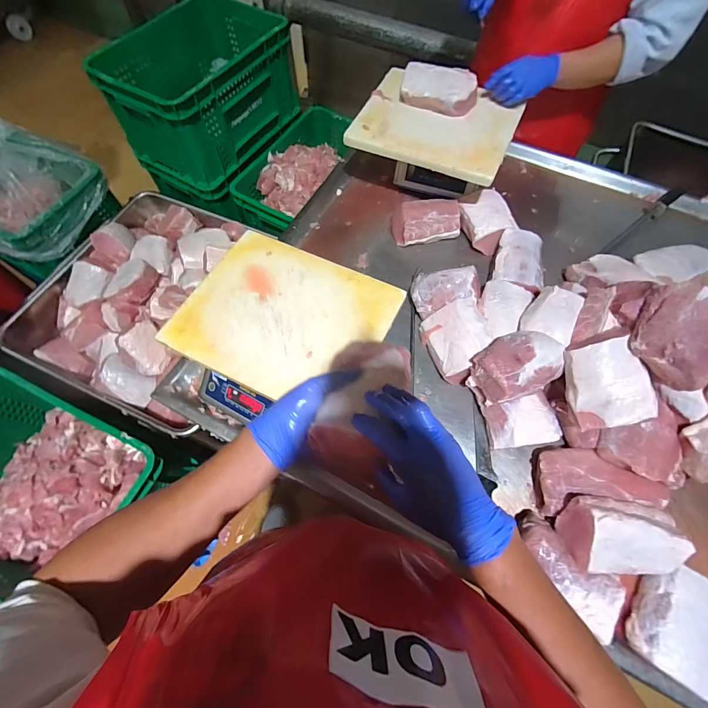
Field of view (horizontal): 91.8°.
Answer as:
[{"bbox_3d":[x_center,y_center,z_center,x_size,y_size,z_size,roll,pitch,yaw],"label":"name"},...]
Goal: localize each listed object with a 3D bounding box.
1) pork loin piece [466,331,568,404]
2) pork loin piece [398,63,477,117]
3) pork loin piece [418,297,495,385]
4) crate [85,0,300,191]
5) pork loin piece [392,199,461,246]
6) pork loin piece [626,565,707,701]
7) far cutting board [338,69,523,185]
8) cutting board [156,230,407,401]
[{"bbox_3d":[0.316,0.019,0.668,0.167,0.080,0.117,-22,67,-10],"label":"pork loin piece"},{"bbox_3d":[0.205,-0.639,0.831,0.185,0.064,0.079,12,66,5],"label":"pork loin piece"},{"bbox_3d":[0.225,-0.027,0.732,0.119,0.078,0.153,-14,66,-7],"label":"pork loin piece"},{"bbox_3d":[-0.457,-0.840,1.085,0.363,0.253,0.545,30,68,12],"label":"crate"},{"bbox_3d":[0.186,-0.345,0.898,0.168,0.065,0.119,-8,66,-4],"label":"pork loin piece"},{"bbox_3d":[0.523,0.430,0.542,0.118,0.053,0.155,34,69,14],"label":"pork loin piece"},{"bbox_3d":[0.204,-0.574,0.851,0.367,0.029,0.280,22,75,11],"label":"far cutting board"},{"bbox_3d":[-0.130,-0.073,0.649,0.362,0.016,0.302,25,68,11],"label":"cutting board"}]

